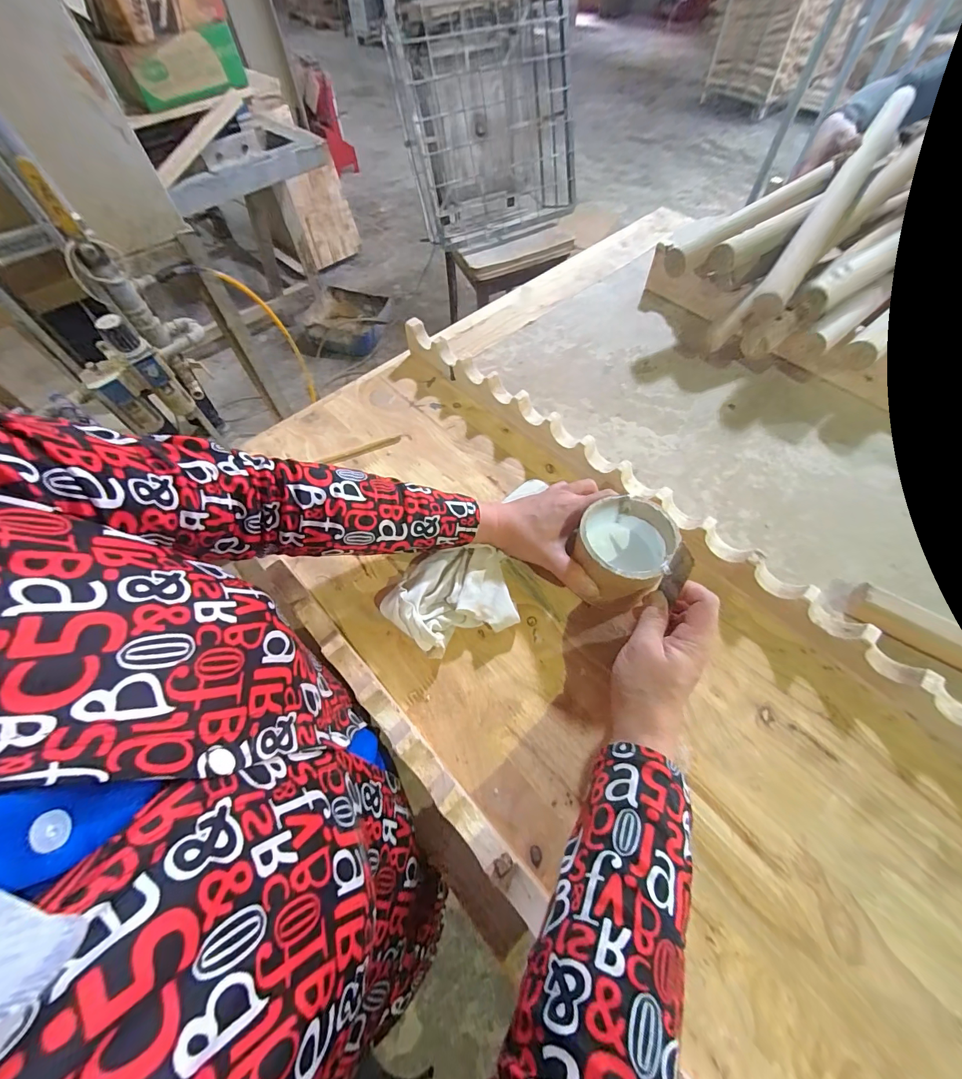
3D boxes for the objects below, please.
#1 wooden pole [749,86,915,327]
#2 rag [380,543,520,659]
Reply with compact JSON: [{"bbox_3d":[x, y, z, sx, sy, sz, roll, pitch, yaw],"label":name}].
[{"bbox_3d":[0.478,-0.457,0.549,0.037,0.032,0.414,32,83,20],"label":"wooden pole"},{"bbox_3d":[-0.031,0.055,0.391,0.121,0.038,0.088,-16,60,-6],"label":"rag"}]

